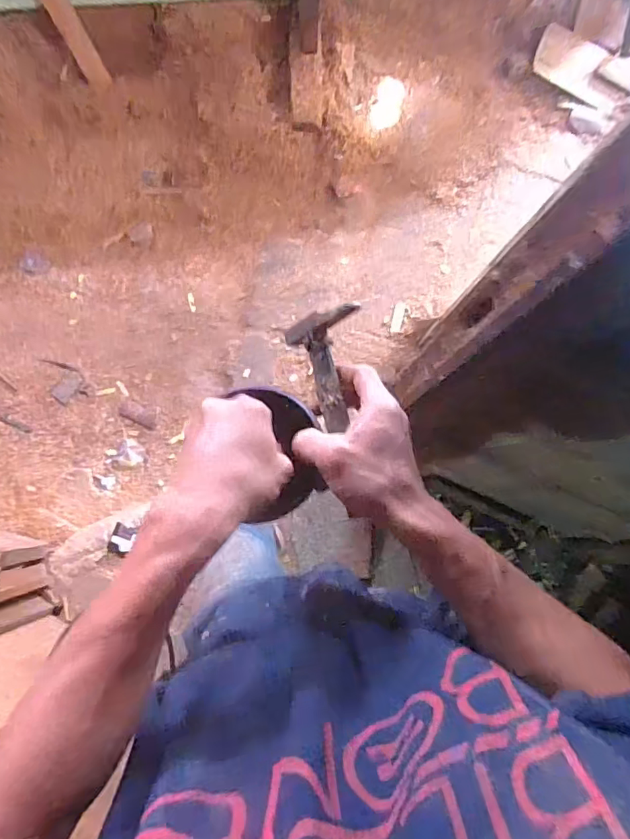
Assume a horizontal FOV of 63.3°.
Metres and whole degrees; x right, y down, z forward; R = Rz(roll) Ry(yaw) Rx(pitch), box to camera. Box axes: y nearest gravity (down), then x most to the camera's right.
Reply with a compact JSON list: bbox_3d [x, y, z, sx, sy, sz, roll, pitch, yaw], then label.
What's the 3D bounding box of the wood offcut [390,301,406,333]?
[{"bbox_3d":[0.259,-0.319,1.596,0.033,0.012,0.102,15,81,1],"label":"wood offcut"}]

